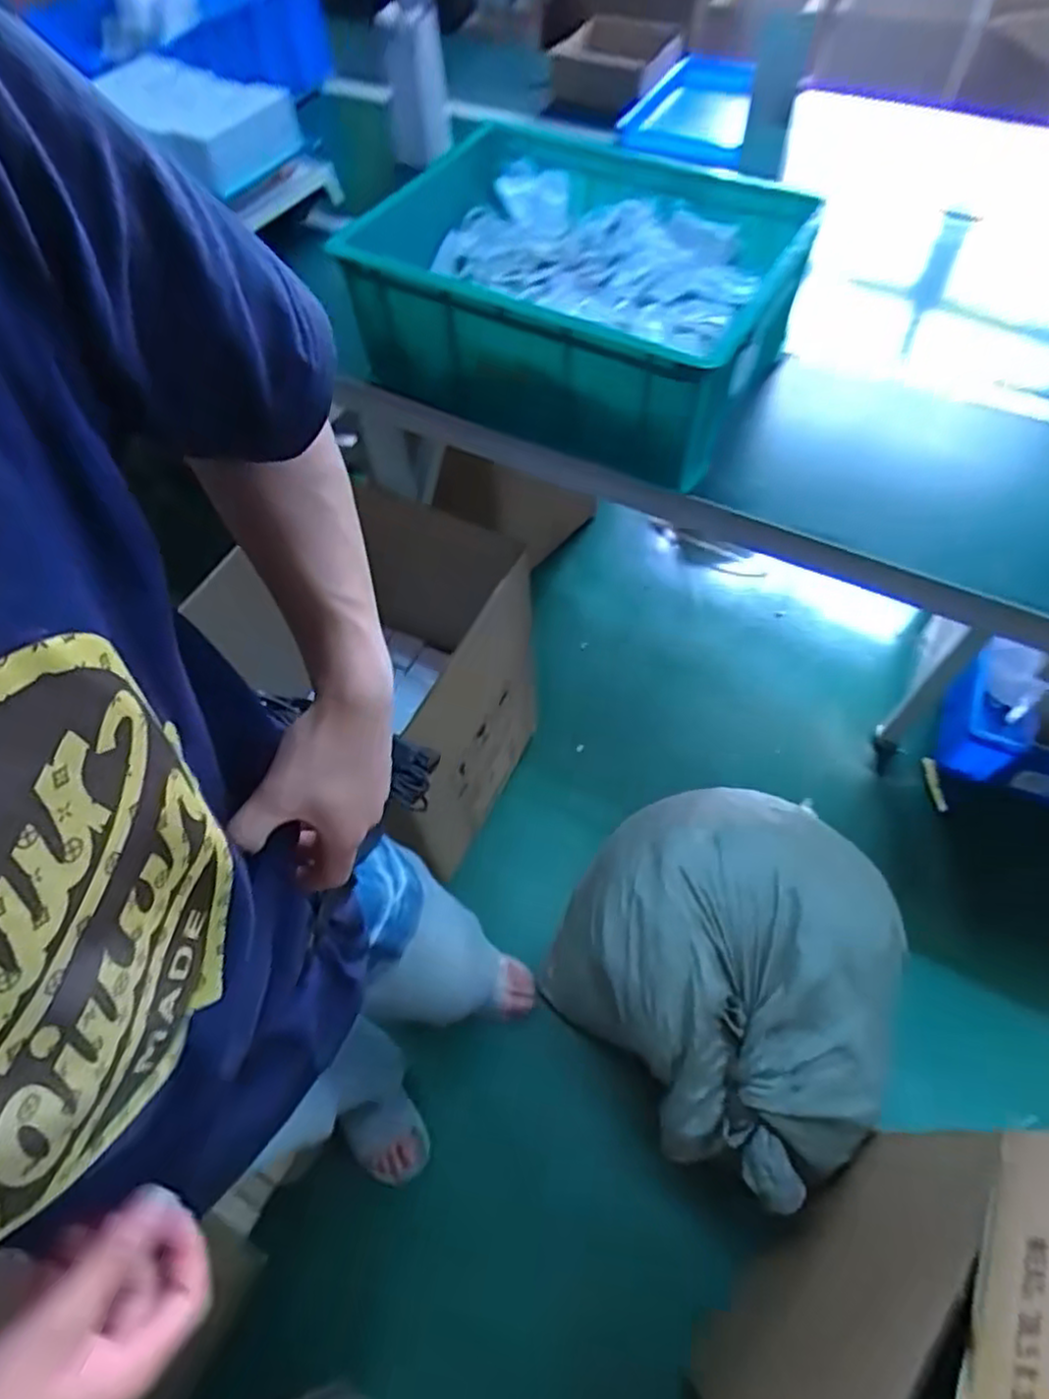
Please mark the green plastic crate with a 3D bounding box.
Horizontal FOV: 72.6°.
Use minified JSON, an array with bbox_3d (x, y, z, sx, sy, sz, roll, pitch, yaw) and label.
[{"bbox_3d":[0.079,-0.516,0.895,0.489,0.172,0.415,28,64,18],"label":"green plastic crate"}]

